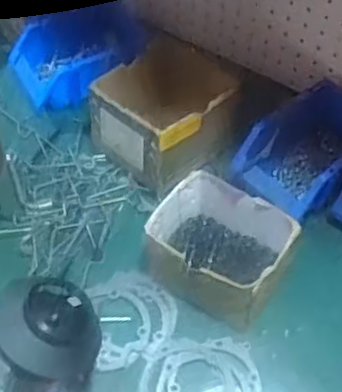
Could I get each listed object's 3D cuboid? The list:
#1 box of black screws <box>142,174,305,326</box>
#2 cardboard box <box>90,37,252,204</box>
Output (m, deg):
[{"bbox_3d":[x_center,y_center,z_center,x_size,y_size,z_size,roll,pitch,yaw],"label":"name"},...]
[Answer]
[{"bbox_3d":[0.057,0.059,0.777,0.147,0.096,0.135,33,58,20],"label":"box of black screws"},{"bbox_3d":[-0.002,-0.101,0.872,0.146,0.135,0.146,-37,63,-27],"label":"cardboard box"}]

